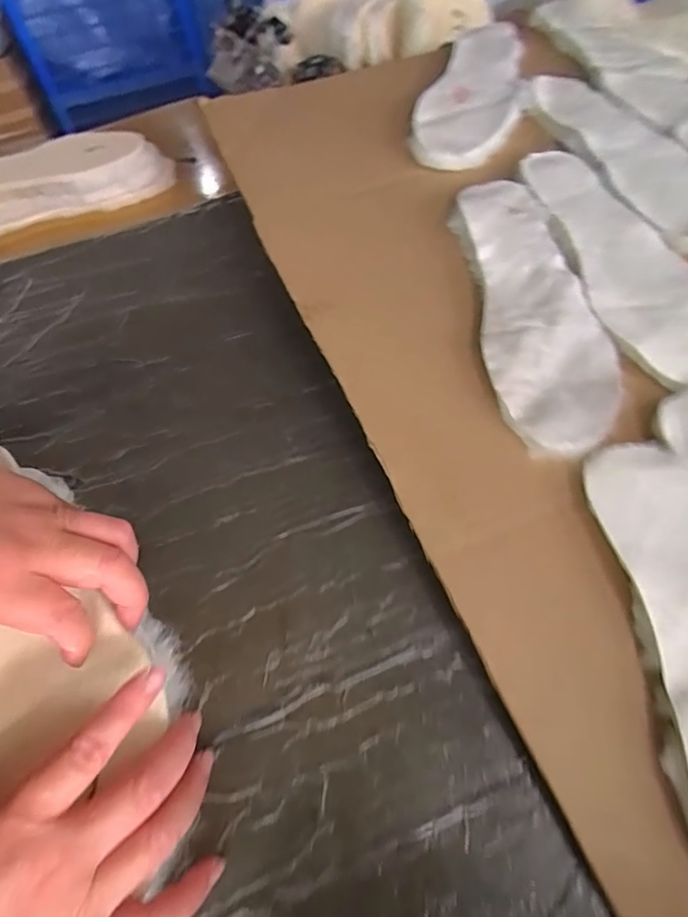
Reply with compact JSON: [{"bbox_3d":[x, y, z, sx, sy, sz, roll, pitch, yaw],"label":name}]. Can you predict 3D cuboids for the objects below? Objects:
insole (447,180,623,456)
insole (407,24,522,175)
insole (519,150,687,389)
[{"bbox_3d":[0.144,-0.127,0.388,0.089,0.012,0.272,-9,63,2],"label":"insole"},{"bbox_3d":[0.146,-0.407,0.537,0.098,0.015,0.275,18,65,8],"label":"insole"},{"bbox_3d":[0.225,-0.174,0.409,0.091,0.010,0.274,-16,63,-4],"label":"insole"}]

